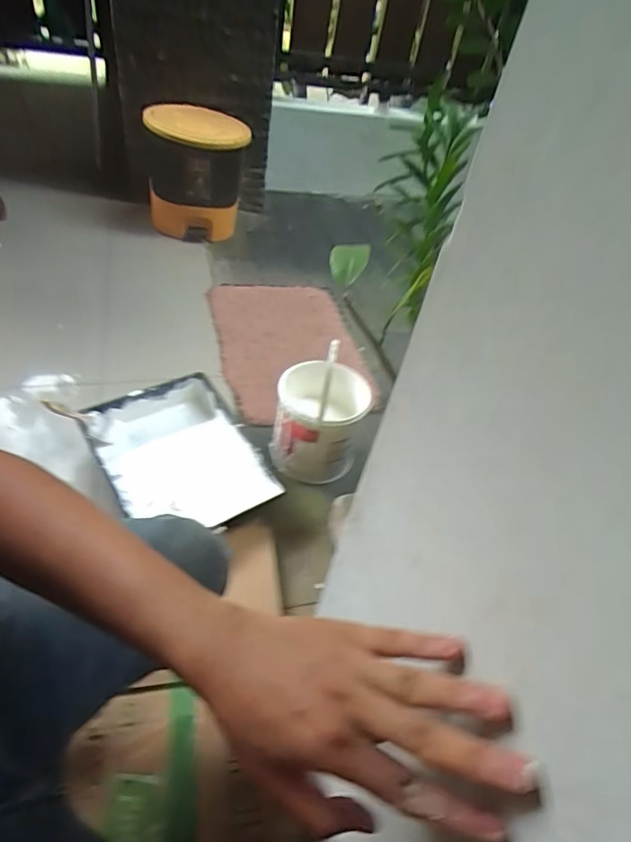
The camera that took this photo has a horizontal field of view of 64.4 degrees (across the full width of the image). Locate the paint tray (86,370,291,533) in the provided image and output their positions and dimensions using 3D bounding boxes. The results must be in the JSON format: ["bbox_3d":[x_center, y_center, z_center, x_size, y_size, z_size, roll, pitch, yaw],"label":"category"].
[{"bbox_3d":[-0.268,0.077,1.001,0.275,0.084,0.354,-22,54,-29],"label":"paint tray"}]

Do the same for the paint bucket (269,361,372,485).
[{"bbox_3d":[0.011,-0.015,1.040,0.182,0.224,0.179,14,45,2],"label":"paint bucket"}]

